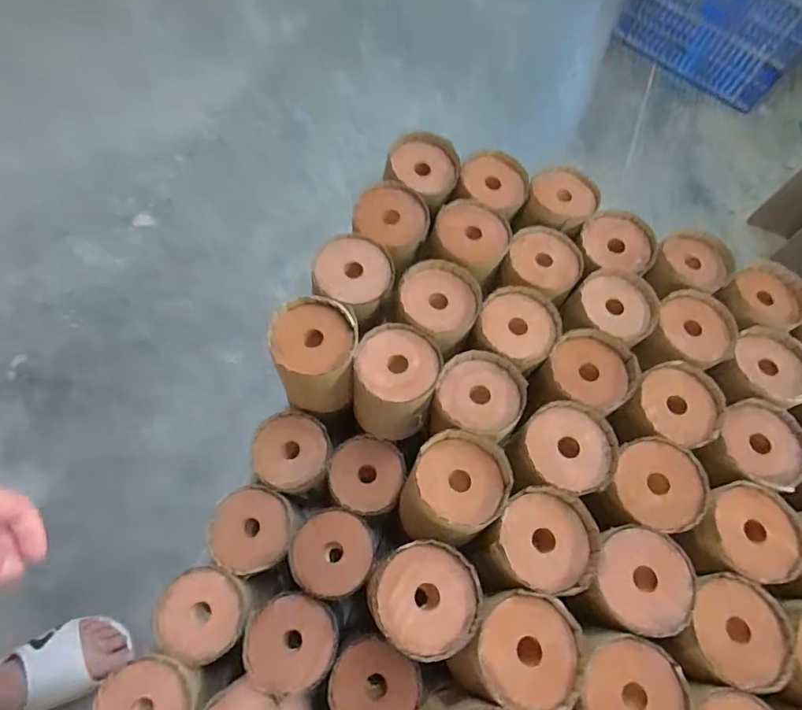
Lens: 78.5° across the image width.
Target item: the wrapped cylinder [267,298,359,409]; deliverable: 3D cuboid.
[{"bbox_3d":[-0.086,0.001,0.508,0.079,0.106,0.085,1,67,-3],"label":"wrapped cylinder"}]

